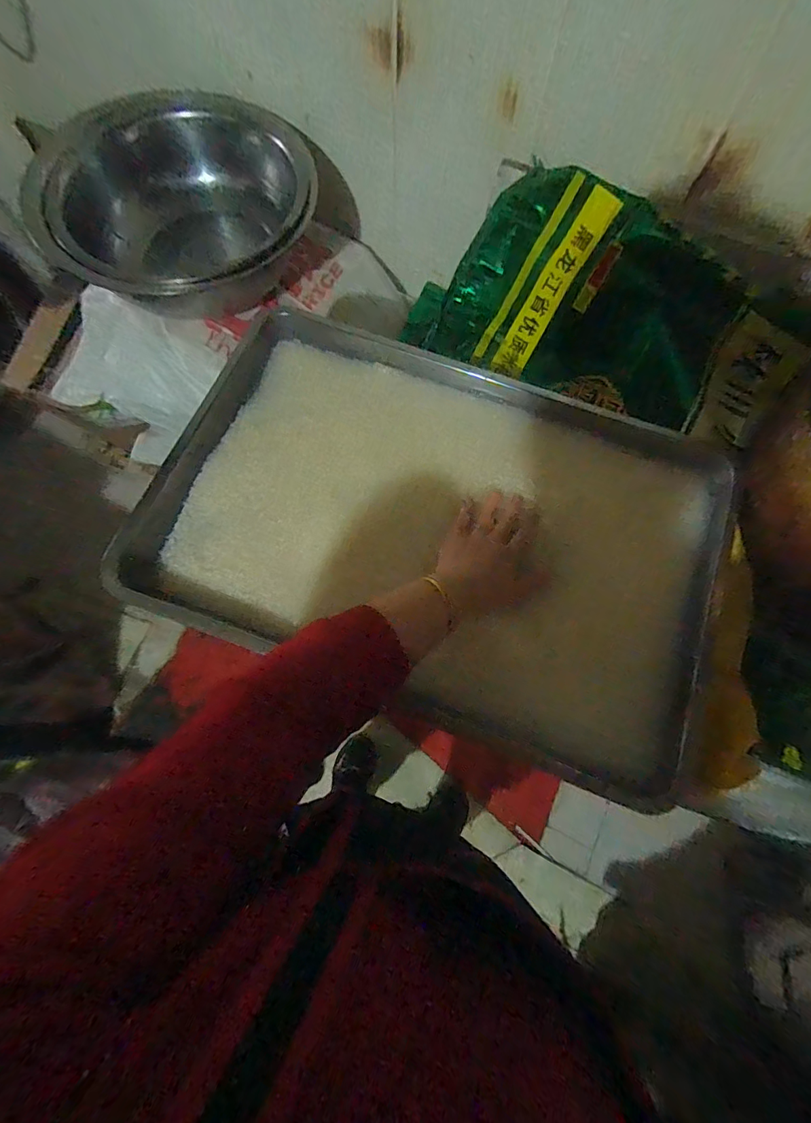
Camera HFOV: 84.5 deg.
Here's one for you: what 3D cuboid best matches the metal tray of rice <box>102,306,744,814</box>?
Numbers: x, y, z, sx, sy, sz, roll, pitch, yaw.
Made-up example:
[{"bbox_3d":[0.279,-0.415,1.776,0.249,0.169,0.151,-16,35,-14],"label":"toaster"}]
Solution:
[{"bbox_3d":[0.041,-0.051,0.488,0.579,0.032,0.407,21,75,5],"label":"metal tray of rice"}]

